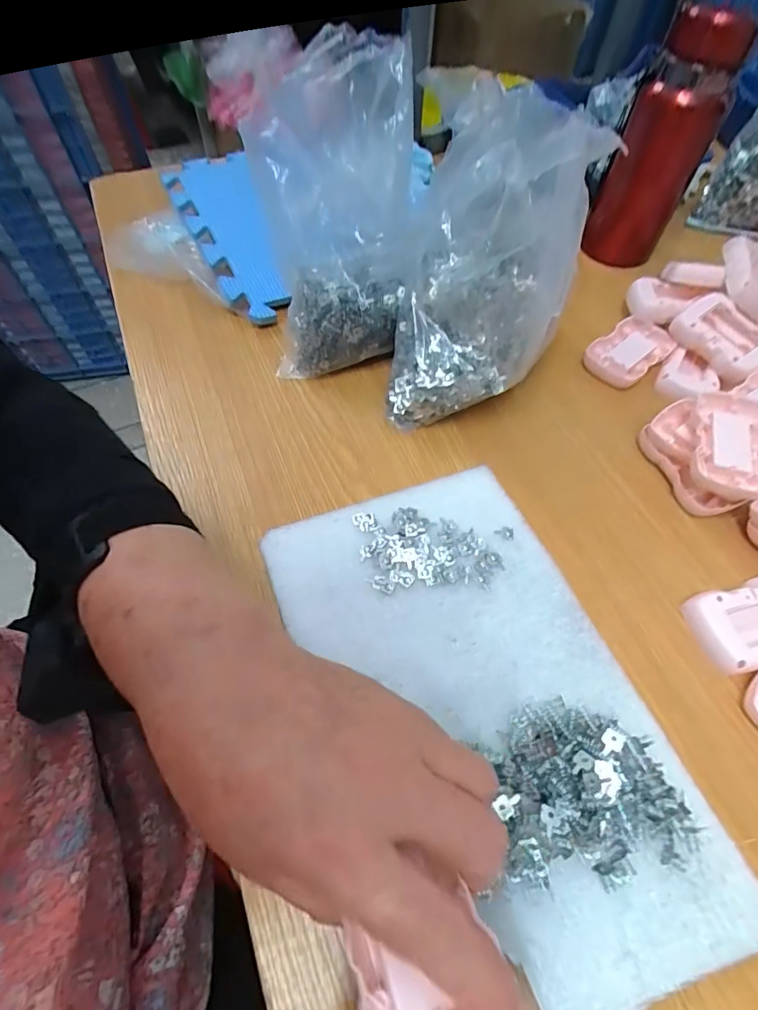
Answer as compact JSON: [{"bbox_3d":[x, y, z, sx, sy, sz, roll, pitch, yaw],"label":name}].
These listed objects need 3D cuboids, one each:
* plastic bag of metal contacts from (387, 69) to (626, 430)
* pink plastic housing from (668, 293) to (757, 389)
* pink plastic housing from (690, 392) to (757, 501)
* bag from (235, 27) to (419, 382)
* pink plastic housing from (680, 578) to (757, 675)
[{"bbox_3d":[0.077,-0.165,0.347,0.124,0.176,0.142,17,60,5],"label":"plastic bag of metal contacts"},{"bbox_3d":[0.314,-0.151,0.428,0.048,0.035,0.081,-26,63,-17],"label":"pink plastic housing"},{"bbox_3d":[0.264,-0.045,0.357,0.055,0.023,0.088,15,59,7],"label":"pink plastic housing"},{"bbox_3d":[-0.032,-0.218,0.368,0.118,0.191,0.116,-2,59,-3],"label":"bag"},{"bbox_3d":[0.251,0.078,0.314,0.082,0.018,0.050,-13,60,-10],"label":"pink plastic housing"}]

